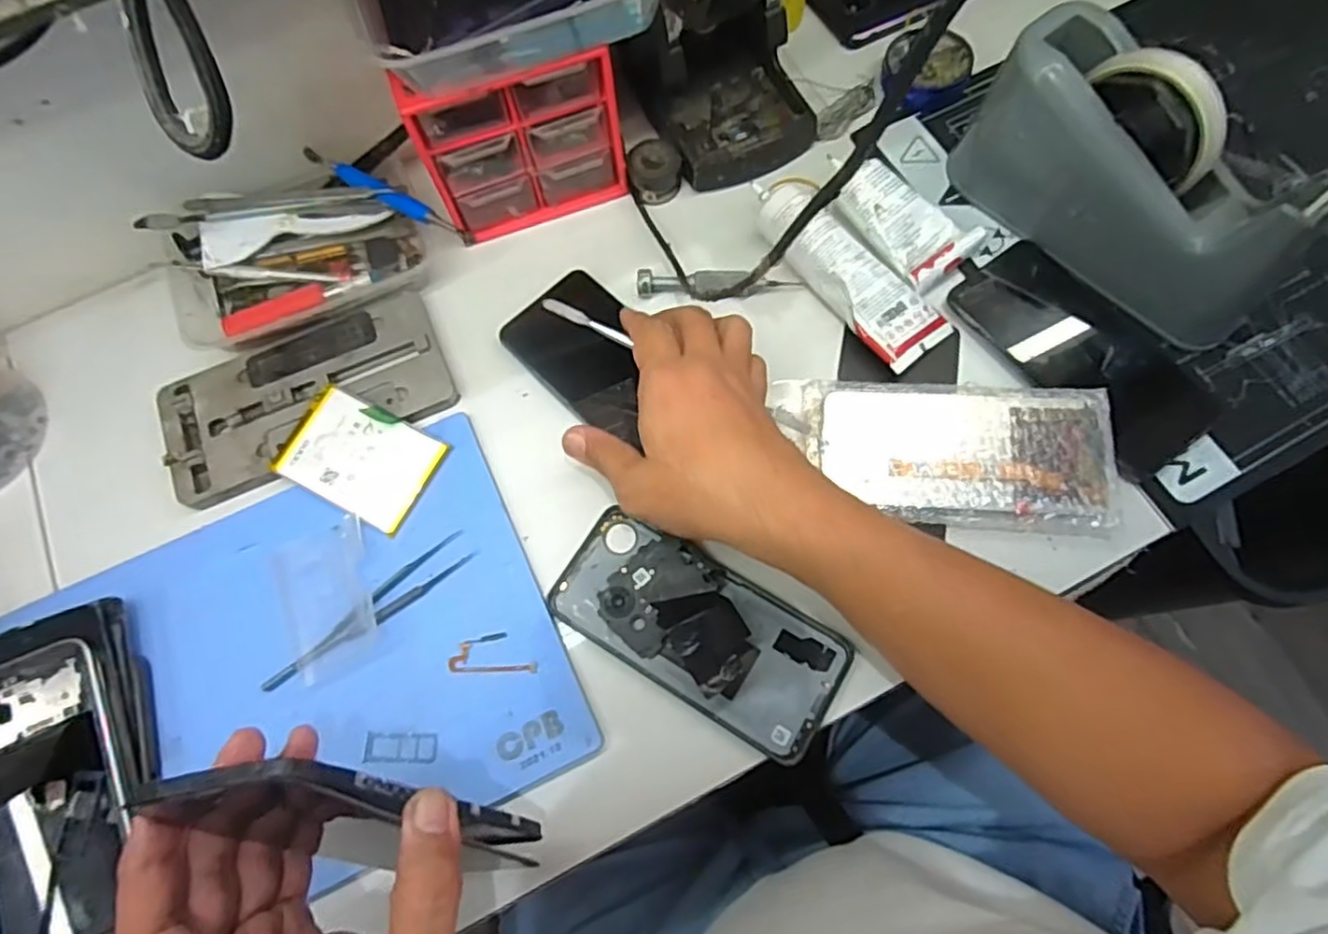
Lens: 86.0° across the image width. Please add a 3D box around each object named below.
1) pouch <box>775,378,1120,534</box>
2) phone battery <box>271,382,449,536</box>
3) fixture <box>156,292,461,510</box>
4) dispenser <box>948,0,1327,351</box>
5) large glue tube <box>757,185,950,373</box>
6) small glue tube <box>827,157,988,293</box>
[{"bbox_3d":[0.164,-0.010,0.418,0.186,0.019,0.085,6,71,4],"label":"pouch"},{"bbox_3d":[-0.185,-0.007,0.433,0.090,0.008,0.061,26,76,8],"label":"phone battery"},{"bbox_3d":[-0.229,-0.047,0.455,0.176,0.011,0.093,-21,71,-5],"label":"fixture"},{"bbox_3d":[0.274,-0.169,0.419,0.069,0.103,0.199,-32,72,-9],"label":"dispenser"},{"bbox_3d":[0.117,-0.130,0.456,0.051,0.033,0.150,-36,73,-10],"label":"large glue tube"},{"bbox_3d":[0.155,-0.165,0.469,0.051,0.031,0.100,-36,73,-10],"label":"small glue tube"}]

